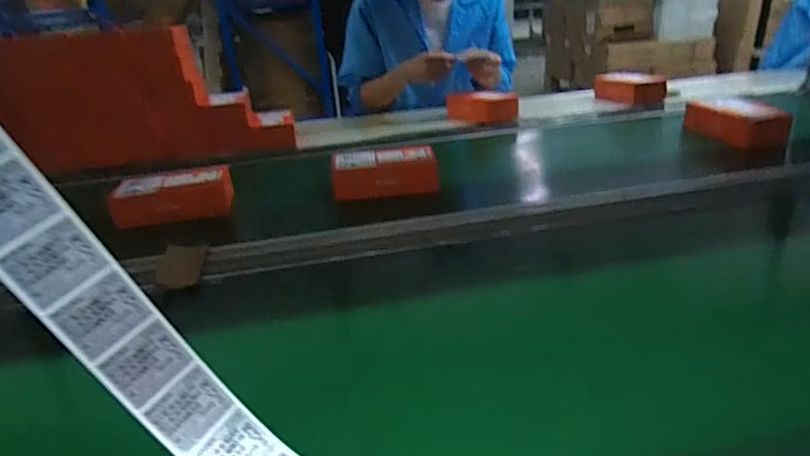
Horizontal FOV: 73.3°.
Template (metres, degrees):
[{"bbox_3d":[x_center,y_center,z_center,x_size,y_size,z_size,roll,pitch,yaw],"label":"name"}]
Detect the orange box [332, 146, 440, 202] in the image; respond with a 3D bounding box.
[{"bbox_3d":[-0.040,-0.099,1.005,0.194,0.075,0.084,-10,27,-11],"label":"orange box"}]

